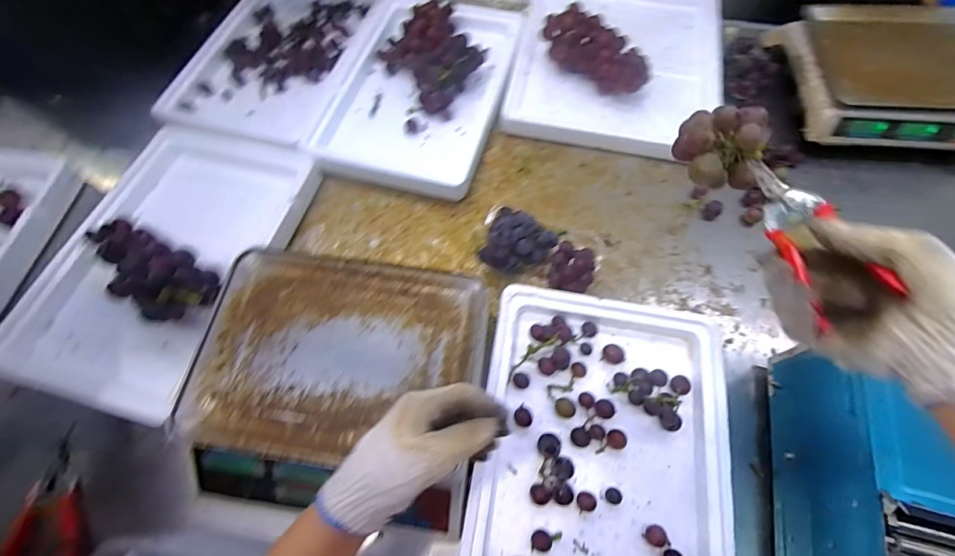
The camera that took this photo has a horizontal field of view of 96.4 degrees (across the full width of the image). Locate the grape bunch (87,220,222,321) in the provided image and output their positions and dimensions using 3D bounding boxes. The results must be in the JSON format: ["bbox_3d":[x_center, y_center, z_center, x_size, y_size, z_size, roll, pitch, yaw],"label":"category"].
[{"bbox_3d":[-0.472,-0.023,0.595,0.215,0.069,0.099,31,69,14],"label":"grape bunch"}]

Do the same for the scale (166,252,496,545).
[{"bbox_3d":[-0.165,0.129,0.525,0.327,0.100,0.292,7,65,4],"label":"scale"}]

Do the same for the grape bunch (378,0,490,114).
[{"bbox_3d":[-0.081,-0.438,0.813,0.176,0.065,0.254,-32,68,-13],"label":"grape bunch"}]

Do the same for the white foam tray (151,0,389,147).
[{"bbox_3d":[-0.408,-0.464,0.869,0.322,0.036,0.442,16,66,8],"label":"white foam tray"}]

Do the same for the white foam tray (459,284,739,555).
[{"bbox_3d":[0.147,0.235,0.516,0.293,0.045,0.437,9,65,5],"label":"white foam tray"}]

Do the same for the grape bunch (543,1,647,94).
[{"bbox_3d":[0.216,-0.408,0.788,0.216,0.090,0.070,35,70,16],"label":"grape bunch"}]

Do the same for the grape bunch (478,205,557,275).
[{"bbox_3d":[0.052,-0.047,0.640,0.095,0.077,0.095,0,65,1],"label":"grape bunch"}]

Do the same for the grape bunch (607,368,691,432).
[{"bbox_3d":[0.224,0.150,0.549,0.099,0.031,0.072,14,66,7],"label":"grape bunch"}]

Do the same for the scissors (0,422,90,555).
[{"bbox_3d":[-0.534,0.276,0.535,0.083,0.022,0.173,-11,65,-4],"label":"scissors"}]

